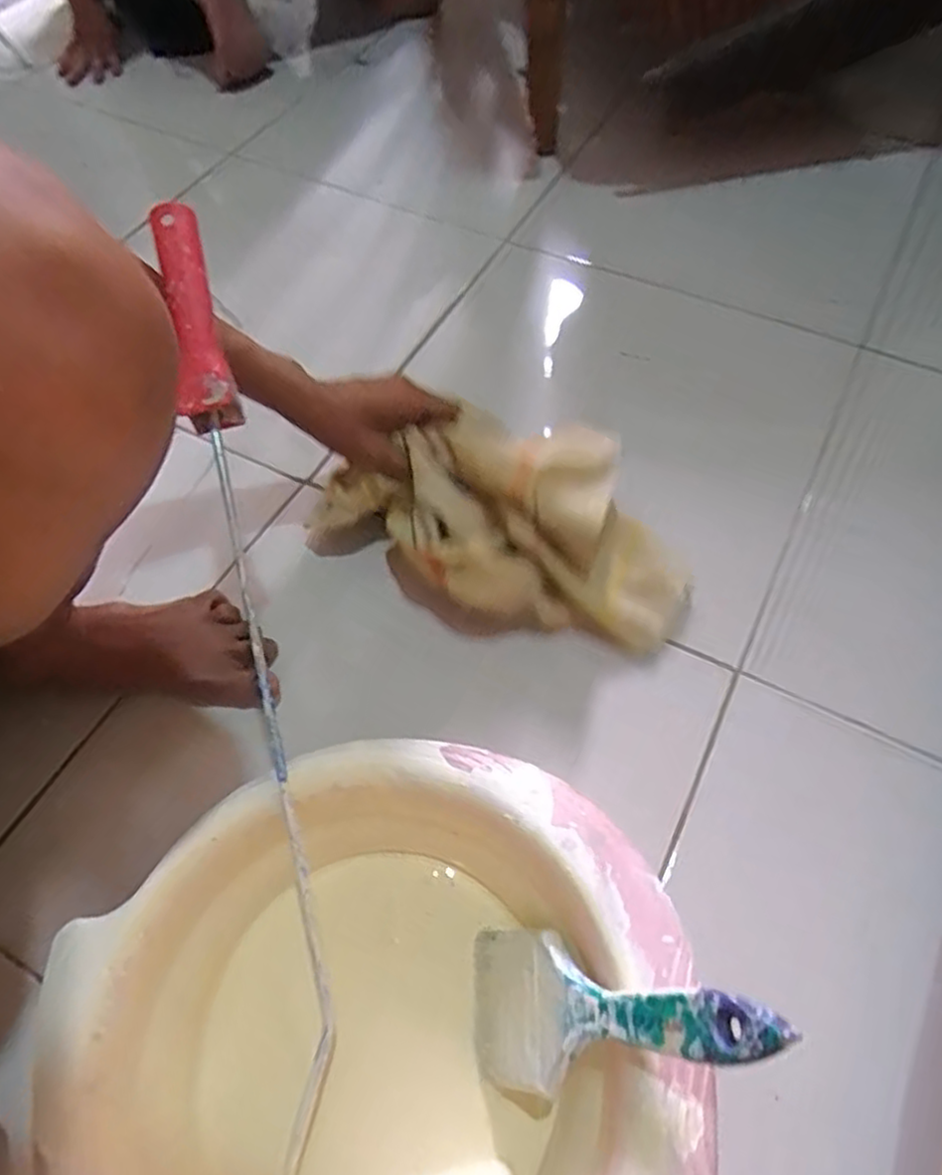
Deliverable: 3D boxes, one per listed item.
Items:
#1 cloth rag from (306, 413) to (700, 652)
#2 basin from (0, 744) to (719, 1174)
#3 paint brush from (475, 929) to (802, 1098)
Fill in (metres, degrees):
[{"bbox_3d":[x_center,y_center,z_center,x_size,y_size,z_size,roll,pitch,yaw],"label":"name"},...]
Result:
[{"bbox_3d":[0.028,-0.056,0.523,0.272,0.112,0.130,13,63,9],"label":"cloth rag"},{"bbox_3d":[-0.035,0.239,0.363,0.286,0.111,0.283,-1,62,1],"label":"basin"},{"bbox_3d":[0.059,0.201,0.327,0.011,0.184,0.069,23,57,-29],"label":"paint brush"}]

